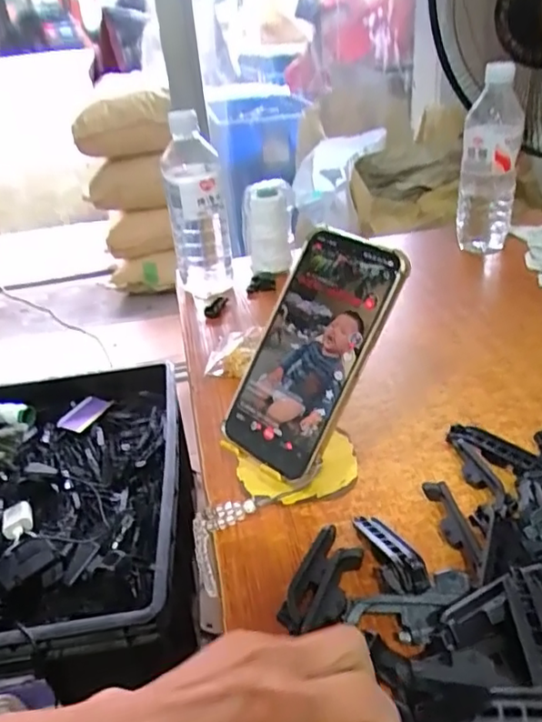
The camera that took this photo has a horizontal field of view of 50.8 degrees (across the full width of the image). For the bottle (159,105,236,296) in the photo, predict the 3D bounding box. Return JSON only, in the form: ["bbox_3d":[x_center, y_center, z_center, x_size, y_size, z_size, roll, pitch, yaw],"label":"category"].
[{"bbox_3d":[-0.090,-0.186,0.692,0.070,0.199,0.075,-9,32,-4],"label":"bottle"}]

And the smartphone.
[{"bbox_3d":[0.026,-0.006,0.394,0.075,0.167,0.008,30,7,35],"label":"smartphone"}]

